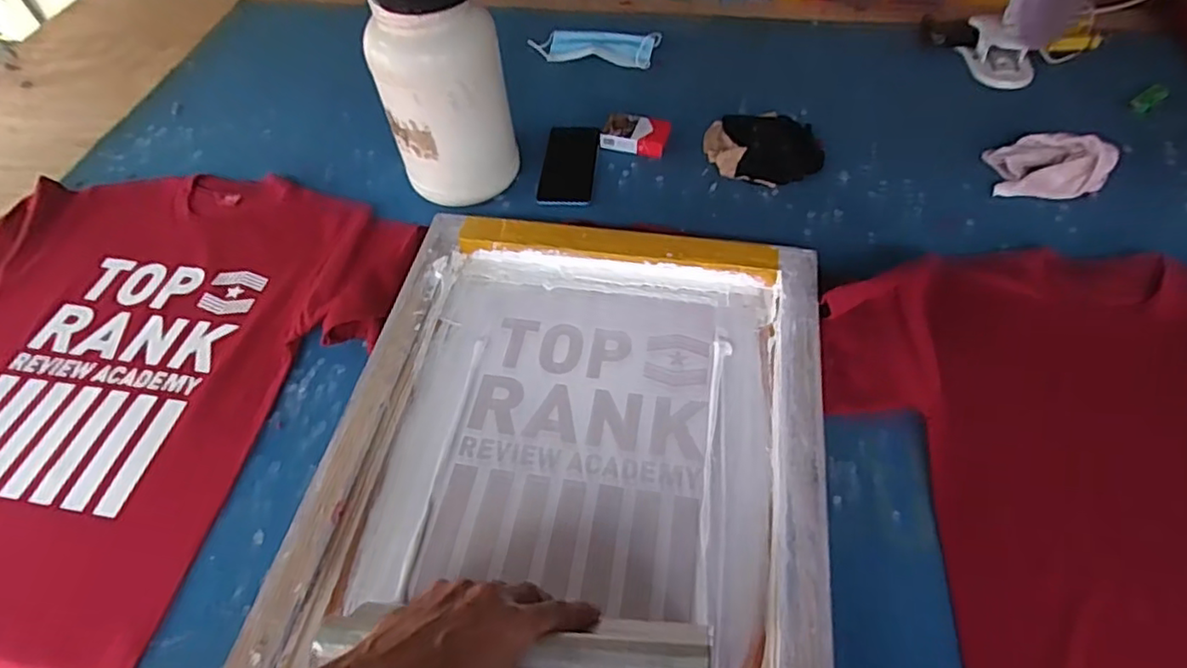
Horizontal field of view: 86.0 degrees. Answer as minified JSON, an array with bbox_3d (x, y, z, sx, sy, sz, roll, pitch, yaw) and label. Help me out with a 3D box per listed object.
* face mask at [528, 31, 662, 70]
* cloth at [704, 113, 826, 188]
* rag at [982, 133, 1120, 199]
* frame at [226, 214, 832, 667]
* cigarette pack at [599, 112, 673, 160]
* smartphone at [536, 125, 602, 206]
[{"bbox_3d":[0.003,-0.486,1.076,0.209,0.014,0.086,5,53,7],"label":"face mask"},{"bbox_3d":[0.236,-0.266,0.891,0.149,0.015,0.147,-9,53,-3],"label":"cloth"},{"bbox_3d":[0.592,-0.228,0.823,0.131,0.054,0.101,5,53,8],"label":"rag"},{"bbox_3d":[-0.023,0.128,0.597,0.453,0.038,0.592,7,53,9],"label":"frame"},{"bbox_3d":[0.060,-0.286,0.912,0.092,0.024,0.060,10,54,11],"label":"cigarette pack"},{"bbox_3d":[-0.033,-0.239,0.883,0.073,0.012,0.148,4,53,7],"label":"smartphone"}]

